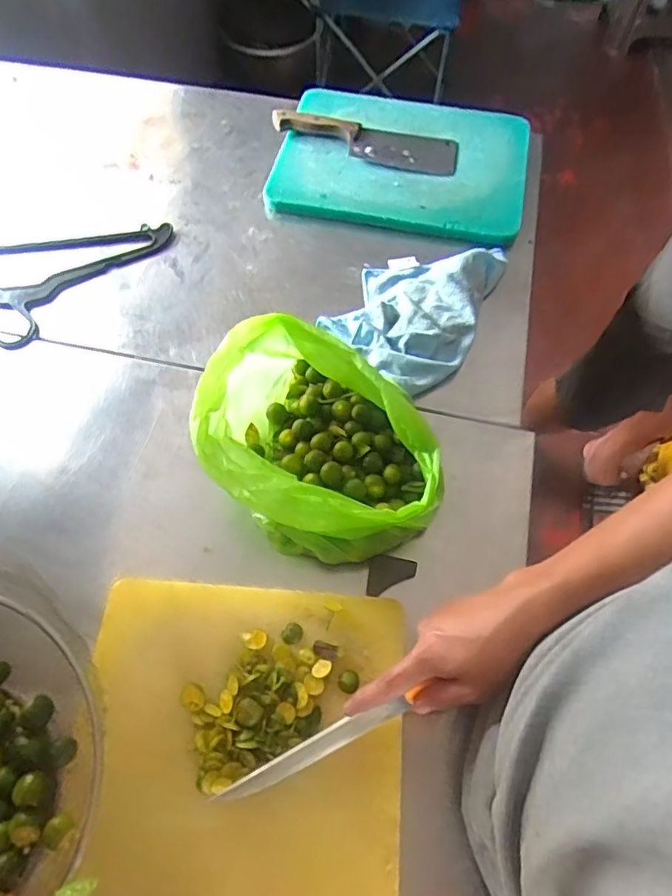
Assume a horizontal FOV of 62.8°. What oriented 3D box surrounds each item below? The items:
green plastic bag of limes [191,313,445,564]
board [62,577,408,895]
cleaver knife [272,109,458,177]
[{"bbox_3d":[-0.032,-0.004,0.594,0.284,0.124,0.189,37,68,18],"label":"green plastic bag of limes"},{"bbox_3d":[-0.087,0.315,0.473,0.285,0.022,0.382,4,62,2],"label":"board"},{"bbox_3d":[0.044,-0.511,0.905,0.308,0.033,0.087,17,63,9],"label":"cleaver knife"}]

